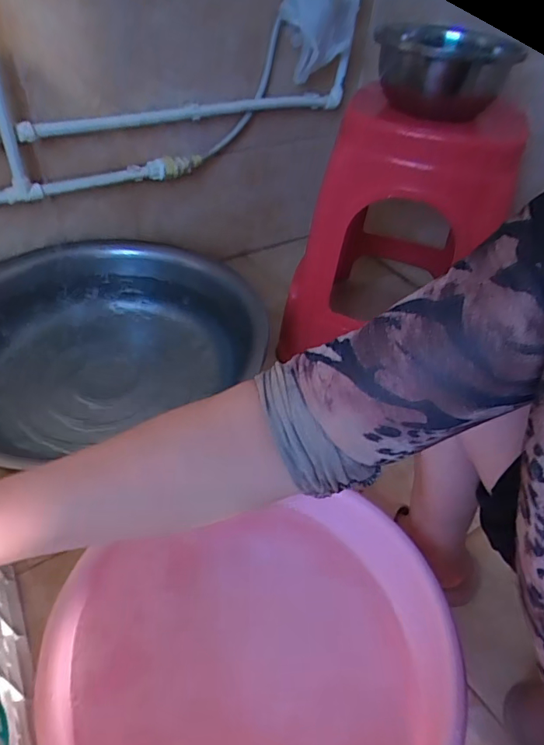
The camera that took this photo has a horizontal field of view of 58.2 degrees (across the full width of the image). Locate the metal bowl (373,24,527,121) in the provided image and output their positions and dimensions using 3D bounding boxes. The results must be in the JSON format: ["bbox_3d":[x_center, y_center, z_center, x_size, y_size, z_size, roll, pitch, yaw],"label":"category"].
[{"bbox_3d":[0.269,-0.479,0.783,0.191,0.094,0.215,24,48,18],"label":"metal bowl"}]

